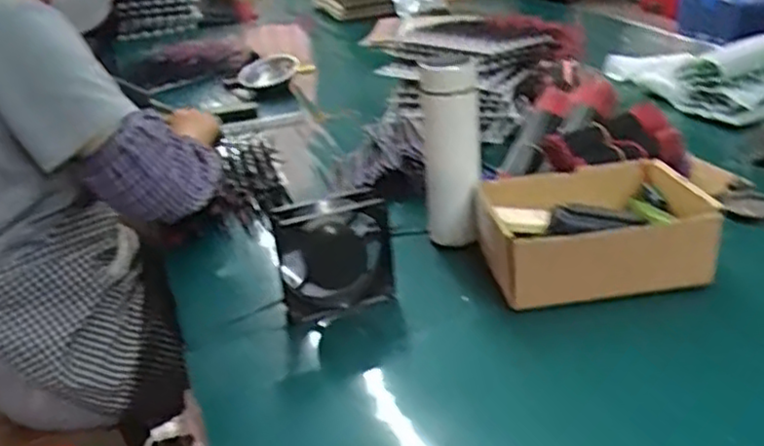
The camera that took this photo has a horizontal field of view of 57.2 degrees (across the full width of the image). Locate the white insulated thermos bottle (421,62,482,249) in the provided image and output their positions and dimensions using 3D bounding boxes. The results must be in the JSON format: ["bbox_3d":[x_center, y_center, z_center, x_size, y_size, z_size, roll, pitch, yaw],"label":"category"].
[{"bbox_3d":[0.083,-0.078,0.838,0.066,0.219,0.053,0,28,9],"label":"white insulated thermos bottle"}]

